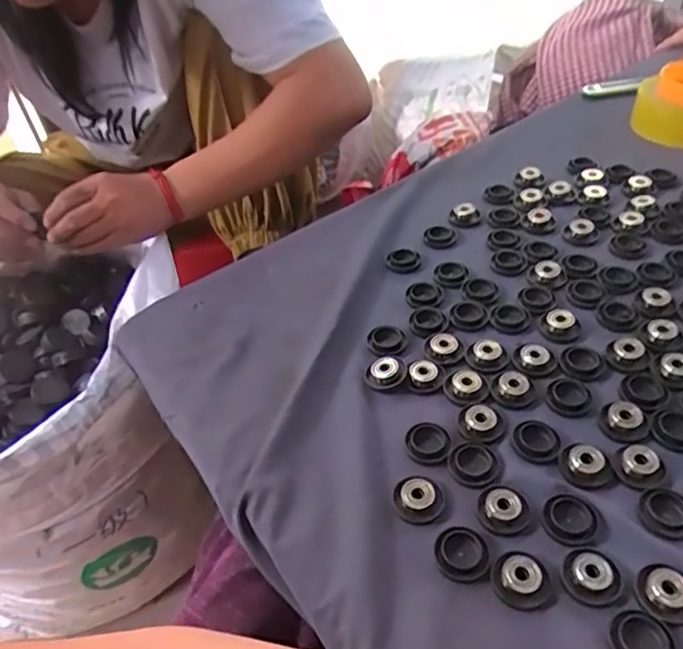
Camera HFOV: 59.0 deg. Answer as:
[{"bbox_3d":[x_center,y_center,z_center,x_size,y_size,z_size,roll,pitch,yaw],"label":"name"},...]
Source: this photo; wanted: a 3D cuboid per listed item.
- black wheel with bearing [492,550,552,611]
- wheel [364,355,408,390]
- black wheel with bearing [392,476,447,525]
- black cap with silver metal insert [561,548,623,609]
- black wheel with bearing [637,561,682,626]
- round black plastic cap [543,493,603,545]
[{"bbox_3d":[0.104,0.147,0.351,0.030,0.010,0.030,-4,43,3],"label":"black wheel with bearing"},{"bbox_3d":[0.036,0.037,0.467,0.031,0.011,0.029,-17,44,-11],"label":"wheel"},{"bbox_3d":[0.050,0.113,0.390,0.033,0.010,0.031,-4,43,3],"label":"black wheel with bearing"},{"bbox_3d":[0.144,0.144,0.346,0.031,0.008,0.032,-4,43,3],"label":"black cap with silver metal insert"},{"bbox_3d":[0.183,0.149,0.338,0.029,0.013,0.033,-8,43,-1],"label":"black wheel with bearing"},{"bbox_3d":[0.144,0.120,0.375,0.034,0.004,0.032,-4,43,3],"label":"round black plastic cap"}]

